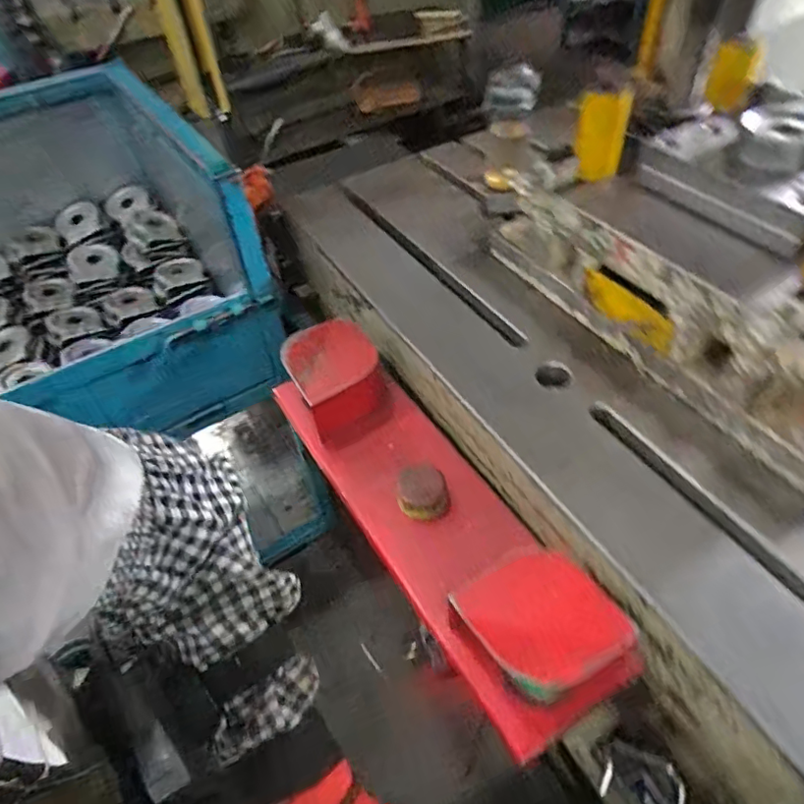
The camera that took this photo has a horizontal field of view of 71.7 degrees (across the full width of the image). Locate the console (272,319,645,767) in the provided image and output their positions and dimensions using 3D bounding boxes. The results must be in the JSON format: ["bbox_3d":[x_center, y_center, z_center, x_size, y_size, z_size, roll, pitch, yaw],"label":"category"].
[{"bbox_3d":[0.020,0.102,0.633,0.122,0.156,0.524,-14,50,-34],"label":"console"}]

